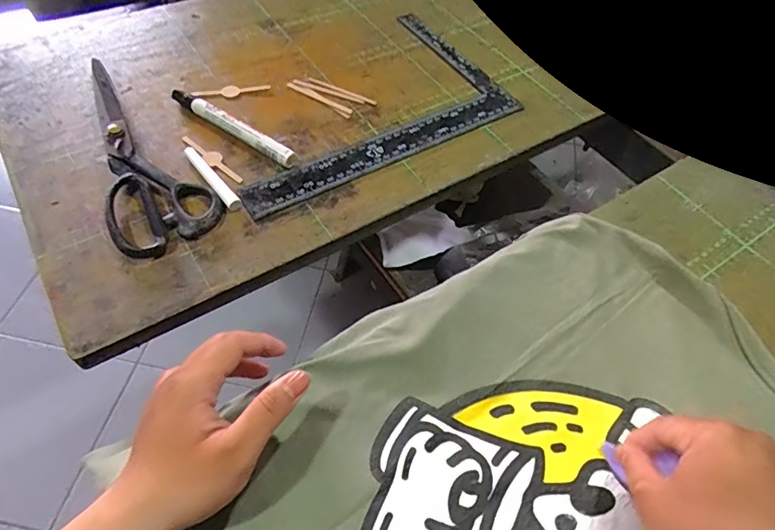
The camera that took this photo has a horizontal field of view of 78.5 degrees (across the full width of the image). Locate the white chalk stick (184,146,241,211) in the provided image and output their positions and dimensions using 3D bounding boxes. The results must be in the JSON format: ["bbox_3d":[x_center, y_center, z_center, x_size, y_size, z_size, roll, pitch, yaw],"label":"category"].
[{"bbox_3d":[-0.153,-0.077,0.411,0.013,0.007,0.084,-32,64,-24],"label":"white chalk stick"}]

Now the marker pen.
[{"bbox_3d":[-0.150,-0.134,0.449,0.153,0.015,0.016,32,58,16],"label":"marker pen"}]

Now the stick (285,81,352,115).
[{"bbox_3d":[-0.071,-0.174,0.494,0.079,0.004,0.010,30,58,15],"label":"stick"}]

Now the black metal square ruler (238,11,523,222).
[{"bbox_3d":[-0.037,-0.175,0.499,0.310,0.004,0.200,-26,62,-22],"label":"black metal square ruler"}]

